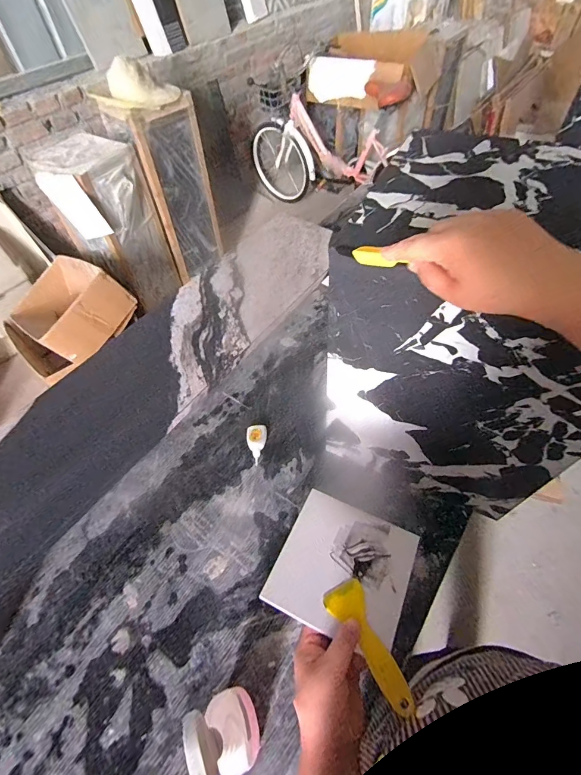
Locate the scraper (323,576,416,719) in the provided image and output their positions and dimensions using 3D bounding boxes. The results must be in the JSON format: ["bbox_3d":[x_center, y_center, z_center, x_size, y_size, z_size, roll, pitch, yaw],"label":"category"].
[{"bbox_3d":[0.085,0.272,0.393,0.044,0.007,0.127,-26,51,-13],"label":"scraper"}]

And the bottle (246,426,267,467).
[{"bbox_3d":[-0.072,0.126,0.816,0.042,0.025,0.088,-8,54,-1],"label":"bottle"}]

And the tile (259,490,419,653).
[{"bbox_3d":[0.065,0.215,0.446,0.148,0.010,0.147,22,57,14],"label":"tile"}]

